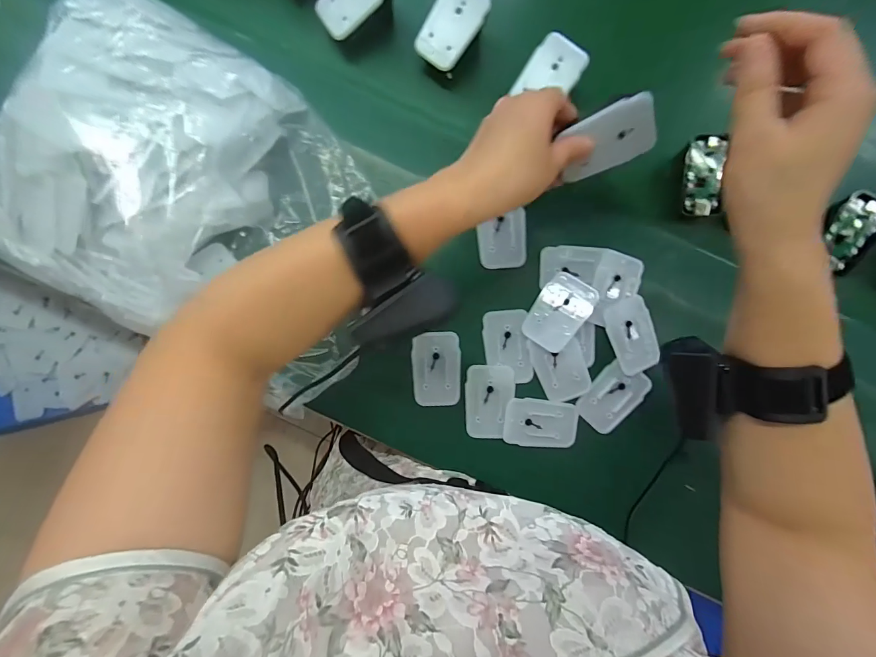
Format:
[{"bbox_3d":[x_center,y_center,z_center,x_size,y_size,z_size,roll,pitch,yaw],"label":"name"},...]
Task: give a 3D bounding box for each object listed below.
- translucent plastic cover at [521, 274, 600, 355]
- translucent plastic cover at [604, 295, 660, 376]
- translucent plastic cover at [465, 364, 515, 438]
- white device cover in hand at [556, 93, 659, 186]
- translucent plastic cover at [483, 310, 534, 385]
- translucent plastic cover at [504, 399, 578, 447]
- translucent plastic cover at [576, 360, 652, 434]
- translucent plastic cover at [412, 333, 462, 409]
[{"bbox_3d":[0.114,-0.015,0.358,0.046,0.010,0.070,31,92,12],"label":"translucent plastic cover"},{"bbox_3d":[0.186,0.007,0.366,0.046,0.010,0.072,-17,88,-1],"label":"translucent plastic cover"},{"bbox_3d":[0.049,0.070,0.363,0.045,0.004,0.068,2,88,0],"label":"translucent plastic cover"},{"bbox_3d":[0.127,-0.141,0.286,0.064,0.006,0.044,-17,131,23],"label":"white device cover in hand"},{"bbox_3d":[0.066,0.017,0.365,0.042,0.005,0.069,-6,88,-1],"label":"translucent plastic cover"},{"bbox_3d":[0.098,0.090,0.362,0.069,0.004,0.044,7,88,0],"label":"translucent plastic cover"},{"bbox_3d":[0.170,0.066,0.372,0.045,0.007,0.069,42,88,1],"label":"translucent plastic cover"},{"bbox_3d":[-0.001,0.039,0.366,0.046,0.004,0.070,1,88,0],"label":"translucent plastic cover"}]

